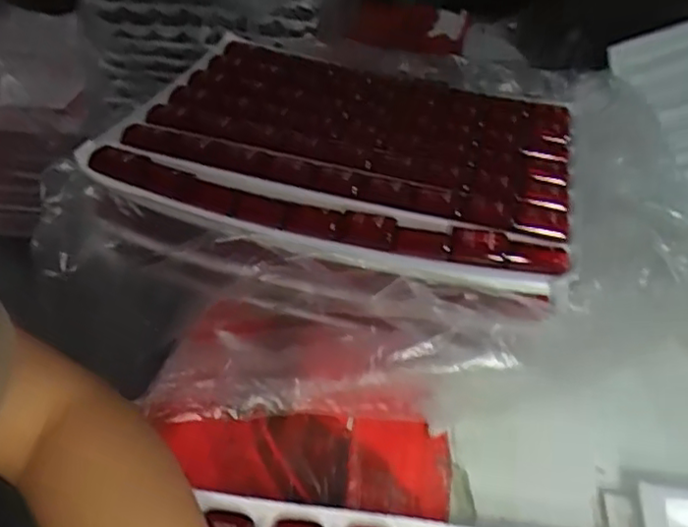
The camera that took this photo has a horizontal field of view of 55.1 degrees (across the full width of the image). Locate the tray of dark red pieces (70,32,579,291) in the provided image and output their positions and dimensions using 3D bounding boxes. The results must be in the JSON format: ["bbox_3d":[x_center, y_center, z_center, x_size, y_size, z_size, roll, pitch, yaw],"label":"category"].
[{"bbox_3d":[0.009,-0.111,0.602,0.384,0.037,0.319,12,38,11],"label":"tray of dark red pieces"}]

